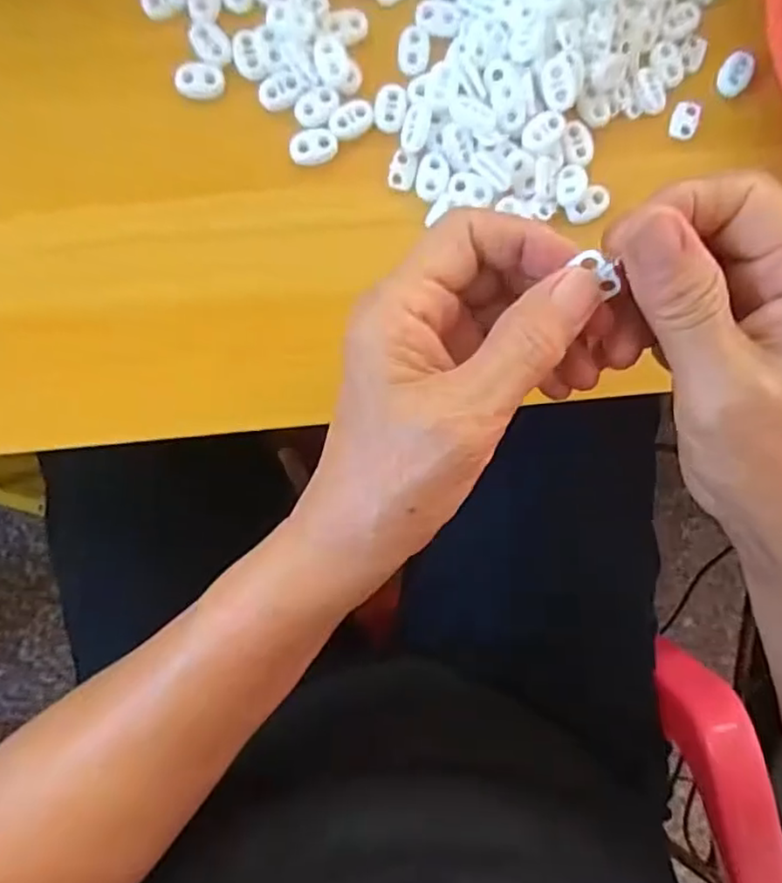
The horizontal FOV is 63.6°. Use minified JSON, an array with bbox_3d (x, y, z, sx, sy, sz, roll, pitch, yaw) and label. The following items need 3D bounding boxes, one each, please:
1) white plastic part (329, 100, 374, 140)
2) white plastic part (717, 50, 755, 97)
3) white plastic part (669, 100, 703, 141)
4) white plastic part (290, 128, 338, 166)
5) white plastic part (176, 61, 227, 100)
[{"bbox_3d":[-0.019,-0.154,0.302,0.022,0.004,0.014,-40,91,-4],"label":"white plastic part"},{"bbox_3d":[0.175,-0.186,0.320,0.016,0.008,0.019,41,86,-2],"label":"white plastic part"},{"bbox_3d":[0.148,-0.162,0.317,0.013,0.004,0.019,16,87,-4],"label":"white plastic part"},{"bbox_3d":[-0.037,-0.141,0.302,0.022,0.005,0.015,-14,89,-5],"label":"white plastic part"},{"bbox_3d":[-0.090,-0.170,0.299,0.022,0.009,0.014,-4,89,-4],"label":"white plastic part"}]

